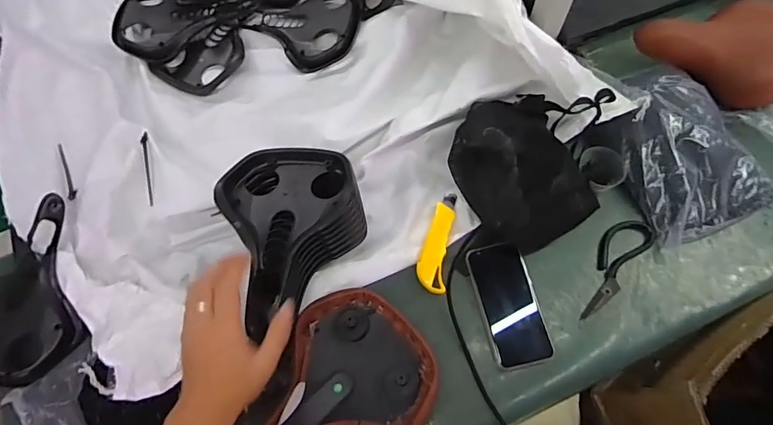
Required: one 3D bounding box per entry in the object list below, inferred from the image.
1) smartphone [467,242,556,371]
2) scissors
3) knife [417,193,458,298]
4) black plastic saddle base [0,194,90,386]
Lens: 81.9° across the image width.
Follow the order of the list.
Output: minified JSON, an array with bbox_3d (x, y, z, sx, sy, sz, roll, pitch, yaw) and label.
[{"bbox_3d":[0.167,0.124,0.609,0.077,0.018,0.164,-12,67,-3],"label":"smartphone"},{"bbox_3d":[0.311,0.072,0.621,0.057,0.015,0.165,39,74,17],"label":"scissors"},{"bbox_3d":[0.073,0.040,0.642,0.041,0.011,0.152,9,67,6],"label":"knife"},{"bbox_3d":[-0.510,0.113,0.601,0.171,0.057,0.231,-13,67,-3],"label":"black plastic saddle base"}]

